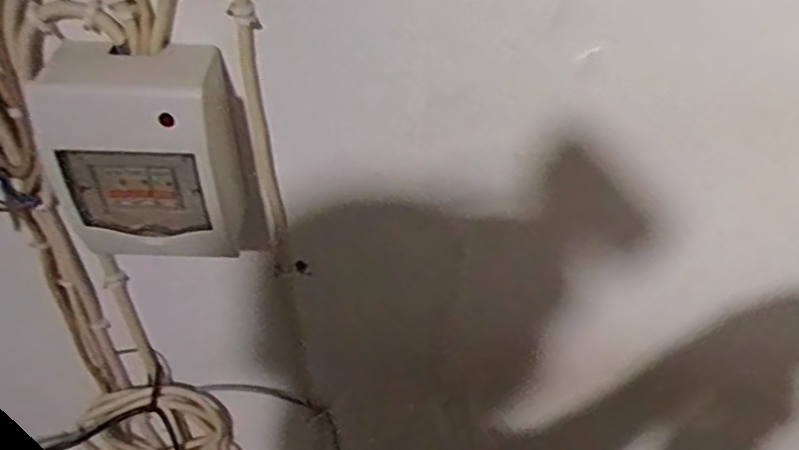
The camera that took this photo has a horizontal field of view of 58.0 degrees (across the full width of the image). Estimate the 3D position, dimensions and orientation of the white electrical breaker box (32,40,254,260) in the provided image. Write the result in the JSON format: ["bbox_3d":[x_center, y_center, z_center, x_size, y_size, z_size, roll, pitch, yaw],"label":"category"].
[{"bbox_3d":[-0.196,-0.050,0.576,0.146,0.172,0.079,0,45,1],"label":"white electrical breaker box"}]

